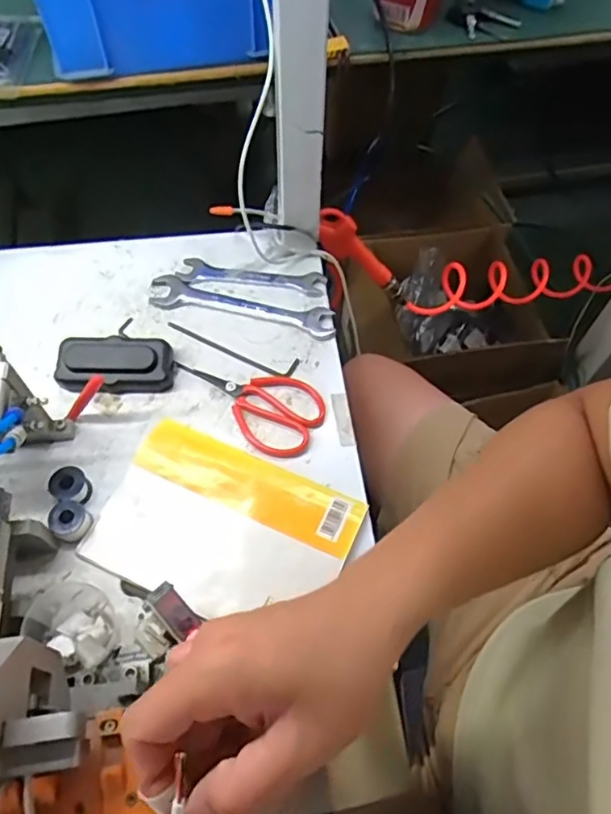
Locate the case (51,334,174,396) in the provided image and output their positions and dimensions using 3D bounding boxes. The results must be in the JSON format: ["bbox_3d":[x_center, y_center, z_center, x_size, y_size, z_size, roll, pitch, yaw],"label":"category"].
[{"bbox_3d":[-0.181,-0.040,0.557,0.105,0.033,0.045,-1,59,-3],"label":"case"}]

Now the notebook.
[{"bbox_3d":[-0.067,0.099,0.492,0.201,0.008,0.136,21,61,10],"label":"notebook"}]

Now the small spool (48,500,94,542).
[{"bbox_3d":[-0.197,0.095,0.488,0.032,0.023,0.029,35,64,18],"label":"small spool"}]

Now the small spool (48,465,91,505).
[{"bbox_3d":[-0.201,0.068,0.498,0.029,0.027,0.026,-36,67,-21],"label":"small spool"}]

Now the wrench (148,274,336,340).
[{"bbox_3d":[-0.067,-0.106,0.611,0.196,0.006,0.038,13,60,6],"label":"wrench"}]

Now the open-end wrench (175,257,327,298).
[{"bbox_3d":[-0.058,-0.141,0.630,0.156,0.006,0.032,9,59,3],"label":"open-end wrench"}]

